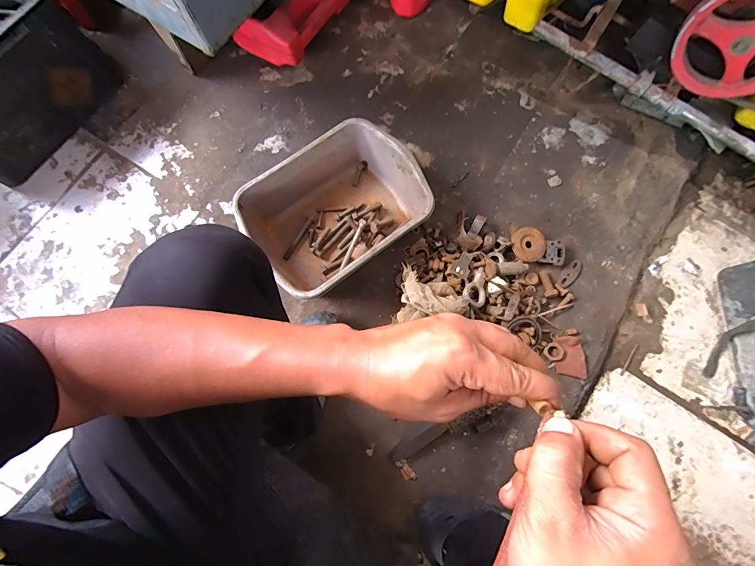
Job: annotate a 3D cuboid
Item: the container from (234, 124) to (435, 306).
[{"bbox_3d":[-0.080,-0.144,0.728,0.336,0.122,0.263,-37,79,-7],"label":"container"}]

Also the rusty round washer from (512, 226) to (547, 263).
[{"bbox_3d":[0.313,-0.080,0.727,0.067,0.007,0.071,0,87,2],"label":"rusty round washer"}]

